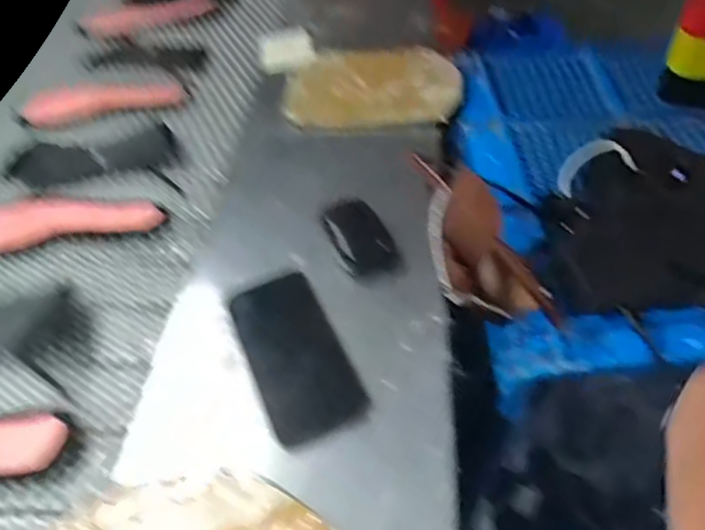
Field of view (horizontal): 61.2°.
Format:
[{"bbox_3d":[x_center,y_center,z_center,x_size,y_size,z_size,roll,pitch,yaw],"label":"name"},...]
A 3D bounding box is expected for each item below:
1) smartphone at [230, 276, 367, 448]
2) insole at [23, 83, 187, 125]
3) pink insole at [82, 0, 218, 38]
[{"bbox_3d":[-0.047,0.072,0.494,0.076,0.015,0.153,-21,49,-13],"label":"smartphone"},{"bbox_3d":[-0.351,-0.233,0.842,0.229,0.009,0.069,-6,47,1],"label":"insole"},{"bbox_3d":[-0.344,-0.425,1.016,0.217,0.025,0.061,-14,47,-7],"label":"pink insole"}]

